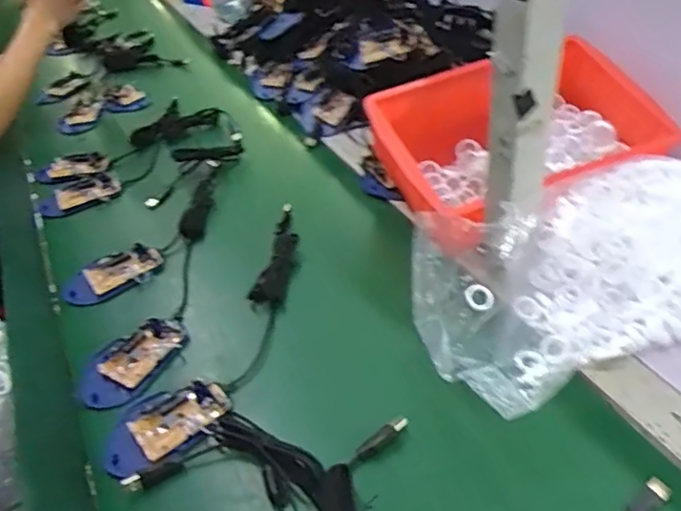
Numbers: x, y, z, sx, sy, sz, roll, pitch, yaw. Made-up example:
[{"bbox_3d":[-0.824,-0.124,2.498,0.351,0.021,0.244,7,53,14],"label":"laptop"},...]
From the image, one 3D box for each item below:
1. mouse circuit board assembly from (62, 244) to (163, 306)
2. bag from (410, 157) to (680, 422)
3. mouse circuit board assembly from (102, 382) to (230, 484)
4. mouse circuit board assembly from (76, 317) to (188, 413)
[{"bbox_3d":[-0.258,0.020,0.659,0.108,0.016,0.060,-25,43,-21],"label":"mouse circuit board assembly"},{"bbox_3d":[0.233,0.016,0.530,0.324,0.087,0.187,-17,41,-13],"label":"bag"},{"bbox_3d":[-0.151,0.142,0.498,0.106,0.021,0.071,-30,46,-27],"label":"mouse circuit board assembly"},{"bbox_3d":[-0.200,0.098,0.558,0.069,0.020,0.107,17,45,25],"label":"mouse circuit board assembly"}]

